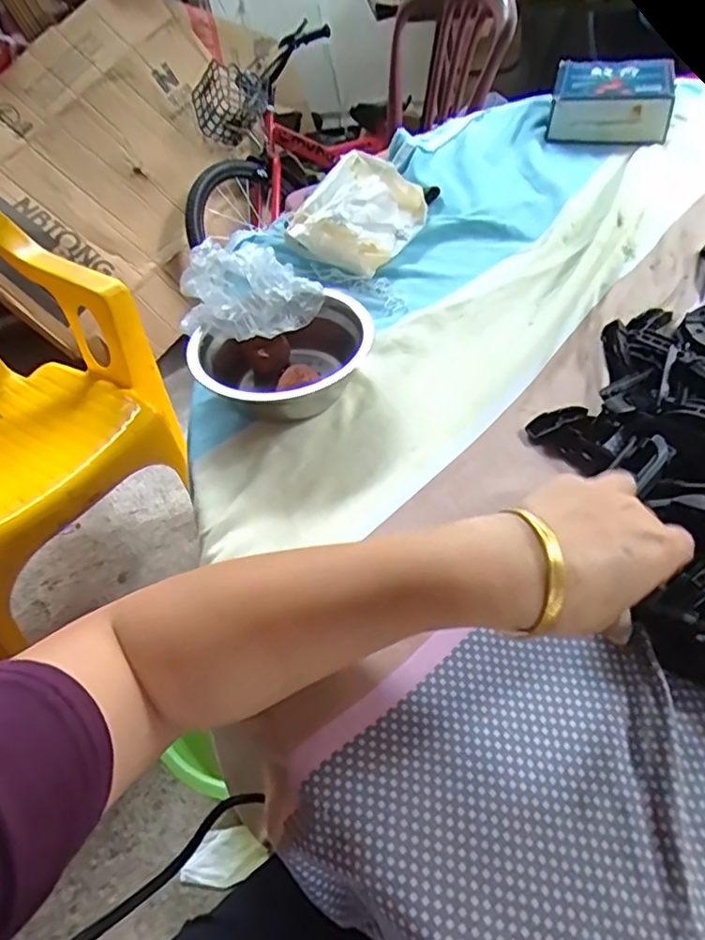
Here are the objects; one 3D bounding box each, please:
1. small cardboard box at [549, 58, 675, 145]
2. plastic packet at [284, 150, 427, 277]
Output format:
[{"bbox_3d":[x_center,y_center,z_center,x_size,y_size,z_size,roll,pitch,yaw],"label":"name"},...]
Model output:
[{"bbox_3d":[0.328,-0.473,0.766,0.139,0.053,0.151,9,50,14],"label":"small cardboard box"},{"bbox_3d":[0.010,-0.255,0.596,0.104,0.047,0.146,17,51,18],"label":"plastic packet"}]

